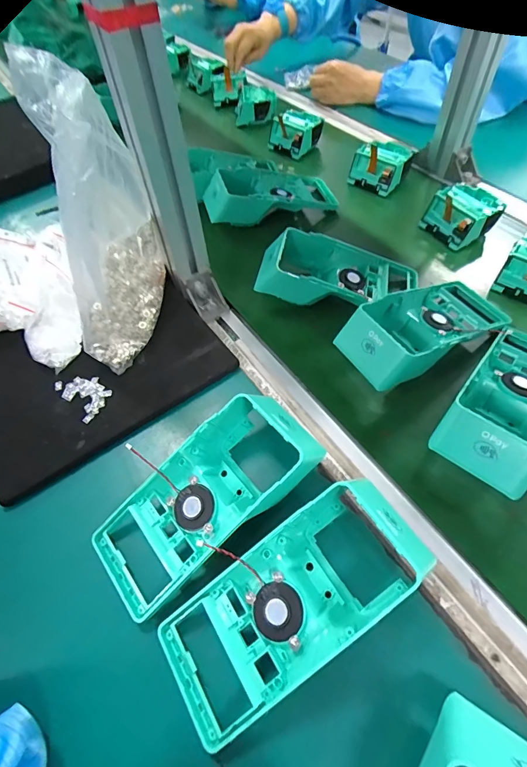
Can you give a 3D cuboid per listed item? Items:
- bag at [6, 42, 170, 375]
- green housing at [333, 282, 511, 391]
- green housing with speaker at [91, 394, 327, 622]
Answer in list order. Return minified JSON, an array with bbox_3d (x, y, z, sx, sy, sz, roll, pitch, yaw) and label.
[{"bbox_3d":[-0.153,-0.144,0.364,0.089,0.224,0.153,-11,55,-5],"label":"bag"},{"bbox_3d":[0.172,-0.062,0.409,0.187,0.055,0.083,-28,58,-16],"label":"green housing"},{"bbox_3d":[-0.047,0.084,0.310,0.187,0.053,0.096,-36,60,-21],"label":"green housing with speaker"}]

